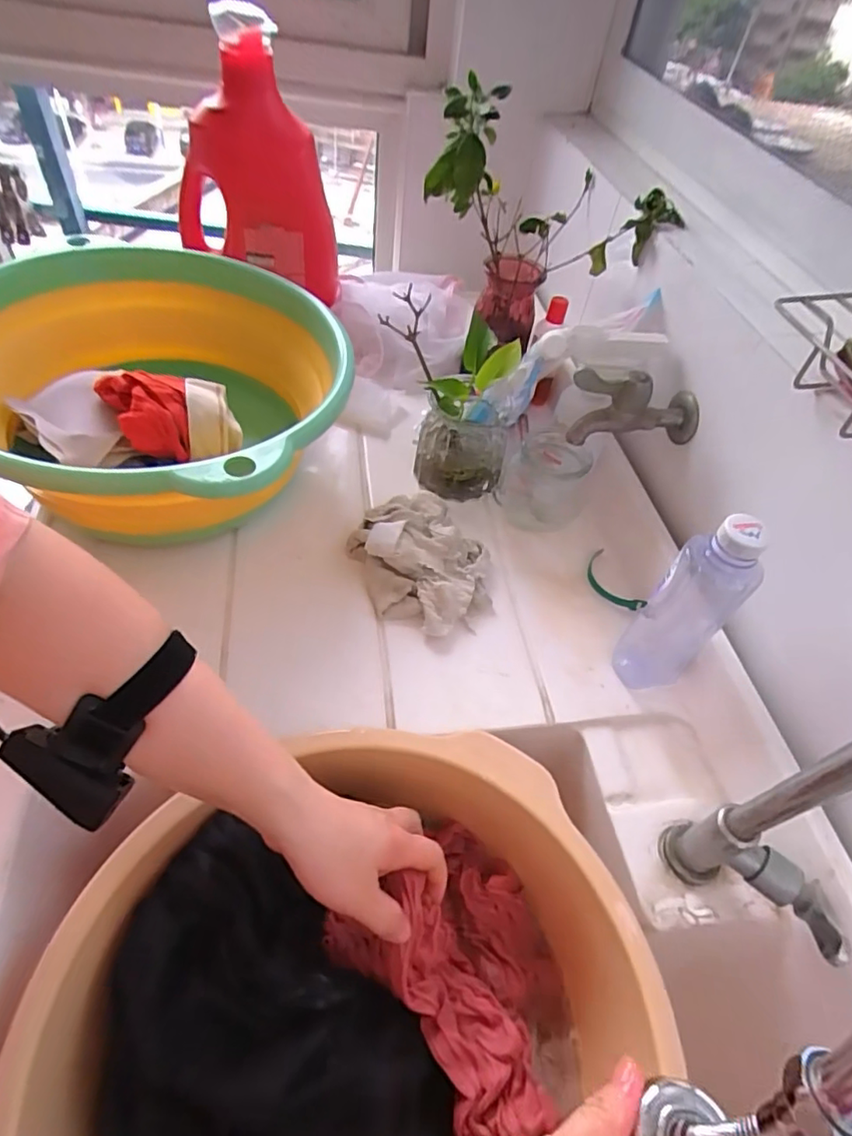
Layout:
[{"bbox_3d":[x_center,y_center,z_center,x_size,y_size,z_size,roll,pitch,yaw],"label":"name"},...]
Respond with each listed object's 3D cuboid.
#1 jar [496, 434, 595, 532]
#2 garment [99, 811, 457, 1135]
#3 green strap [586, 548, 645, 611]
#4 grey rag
[{"bbox_3d":[0.127,-0.095,0.608,0.095,0.083,0.080,15,50,7],"label":"jar"},{"bbox_3d":[-0.110,0.287,0.347,0.177,0.053,0.225,-25,59,-25],"label":"garment"},{"bbox_3d":[0.183,0.014,0.584,0.035,0.017,0.081,-12,54,-17],"label":"green strap"},{"bbox_3d":[-0.001,-0.011,0.558,0.124,0.047,0.158,-17,54,-19],"label":"grey rag"}]

